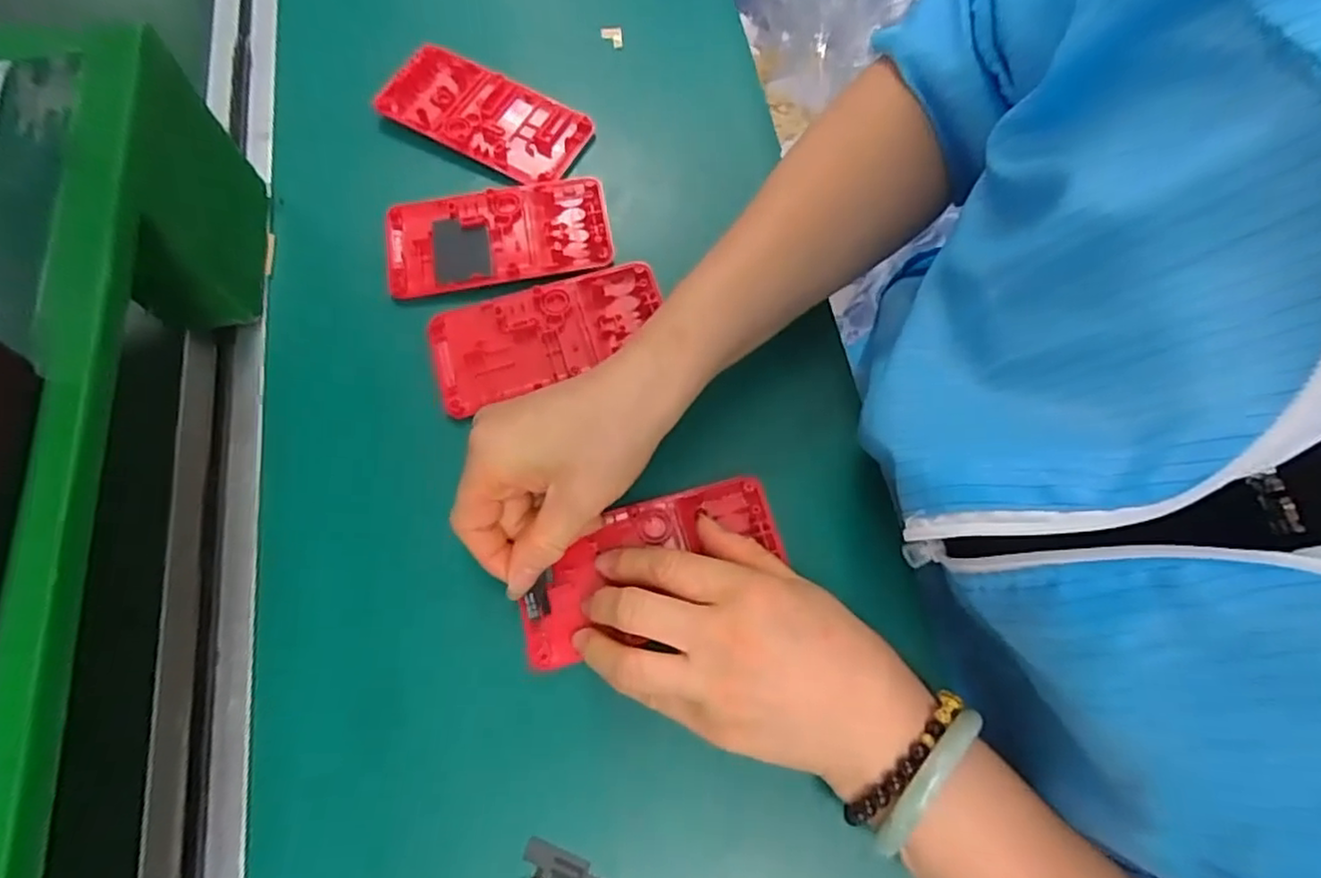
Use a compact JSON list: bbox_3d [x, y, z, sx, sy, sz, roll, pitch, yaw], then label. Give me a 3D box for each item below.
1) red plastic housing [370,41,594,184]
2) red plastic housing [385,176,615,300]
[{"bbox_3d":[-0.108,-0.199,0.414,0.124,0.013,0.060,27,70,9],"label":"red plastic housing"},{"bbox_3d":[-0.091,-0.115,0.376,0.122,0.010,0.060,-11,69,-6],"label":"red plastic housing"}]

